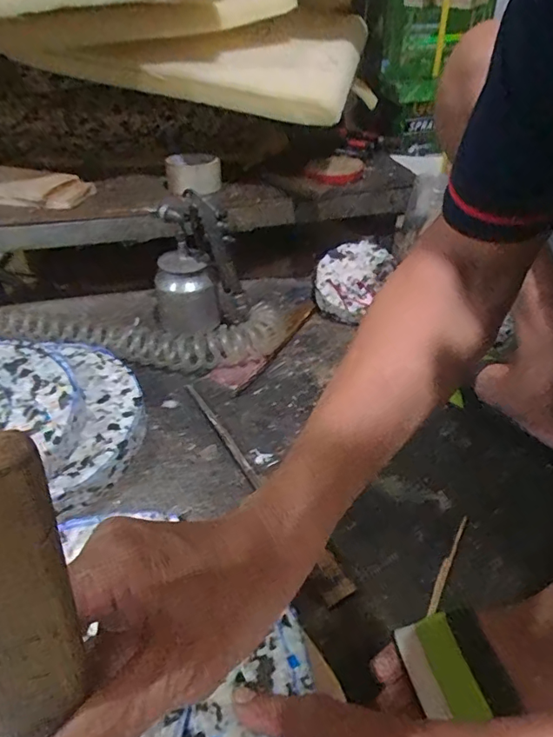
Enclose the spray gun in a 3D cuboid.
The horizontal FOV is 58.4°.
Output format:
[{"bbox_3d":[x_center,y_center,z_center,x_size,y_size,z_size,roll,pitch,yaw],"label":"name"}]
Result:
[{"bbox_3d":[-0.128,-0.154,0.784,0.137,0.215,0.122,-11,40,-11],"label":"spray gun"}]

